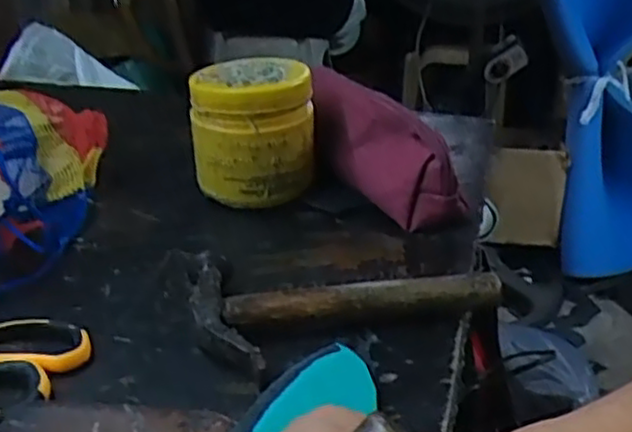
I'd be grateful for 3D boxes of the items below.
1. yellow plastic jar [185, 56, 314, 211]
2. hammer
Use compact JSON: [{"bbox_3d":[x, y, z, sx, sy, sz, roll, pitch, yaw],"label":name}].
[{"bbox_3d":[-0.050,-0.065,0.580,0.096,0.105,0.086,-6,29,-6],"label":"yellow plastic jar"},{"bbox_3d":[0.018,0.058,0.436,0.185,0.025,0.090,-2,28,0],"label":"hammer"}]

